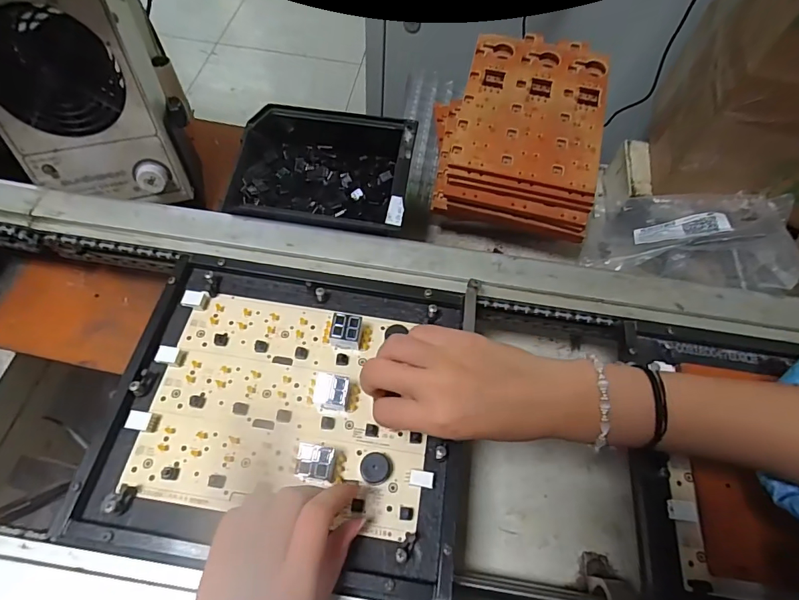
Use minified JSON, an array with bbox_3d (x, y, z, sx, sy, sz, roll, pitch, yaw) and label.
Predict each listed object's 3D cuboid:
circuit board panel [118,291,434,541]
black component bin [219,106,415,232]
[{"bbox_3d":[-0.085,0.077,0.340,0.216,0.027,0.162,8,64,1],"label":"circuit board panel"},{"bbox_3d":[-0.083,-0.141,0.466,0.186,0.062,0.149,7,63,2],"label":"black component bin"}]

